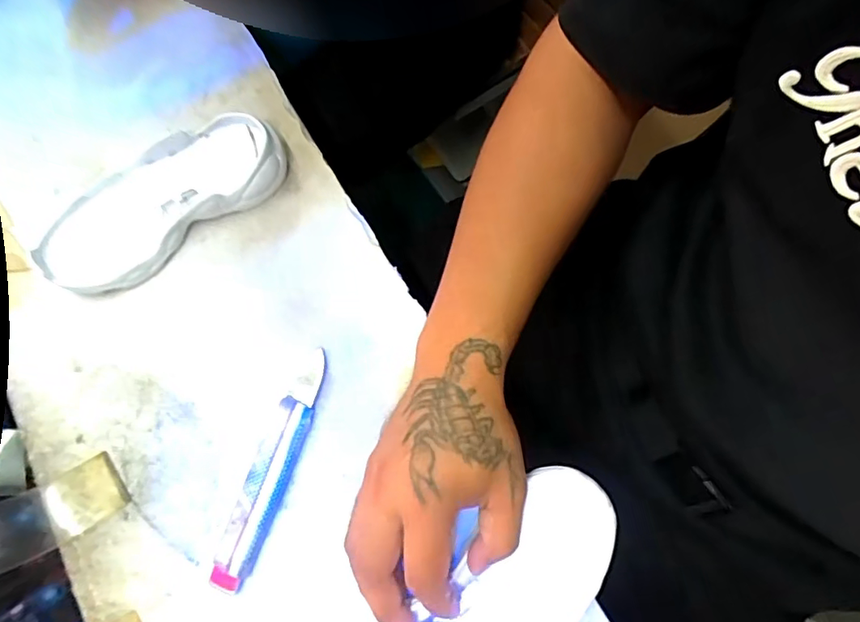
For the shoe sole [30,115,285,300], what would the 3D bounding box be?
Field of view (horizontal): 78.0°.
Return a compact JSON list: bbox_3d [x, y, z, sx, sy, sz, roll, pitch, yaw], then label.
[{"bbox_3d":[-0.210,-0.087,0.415,0.196,0.034,0.089,-33,75,-10],"label":"shoe sole"}]

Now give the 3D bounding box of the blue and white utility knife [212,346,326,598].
[{"bbox_3d":[-0.106,0.105,0.366,0.028,0.015,0.159,21,73,7],"label":"blue and white utility knife"}]

